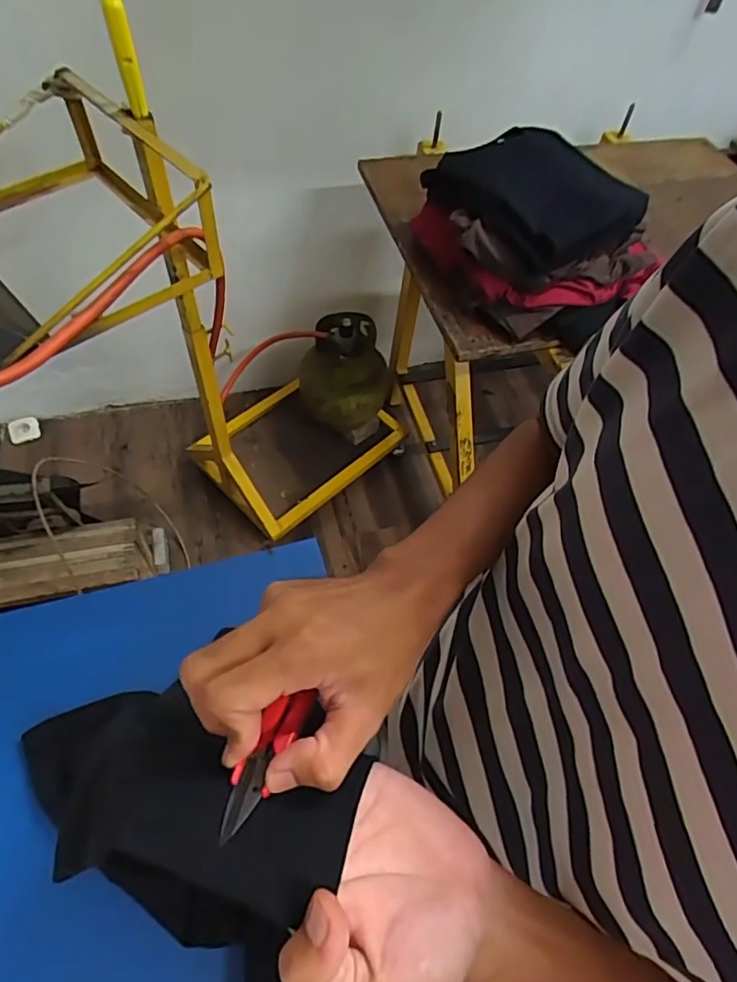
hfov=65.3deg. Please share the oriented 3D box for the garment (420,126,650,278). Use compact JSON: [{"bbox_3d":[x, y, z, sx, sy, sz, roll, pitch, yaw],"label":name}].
[{"bbox_3d":[0.260,-0.496,0.953,0.233,0.076,0.312,-36,67,-24],"label":"garment"}]

